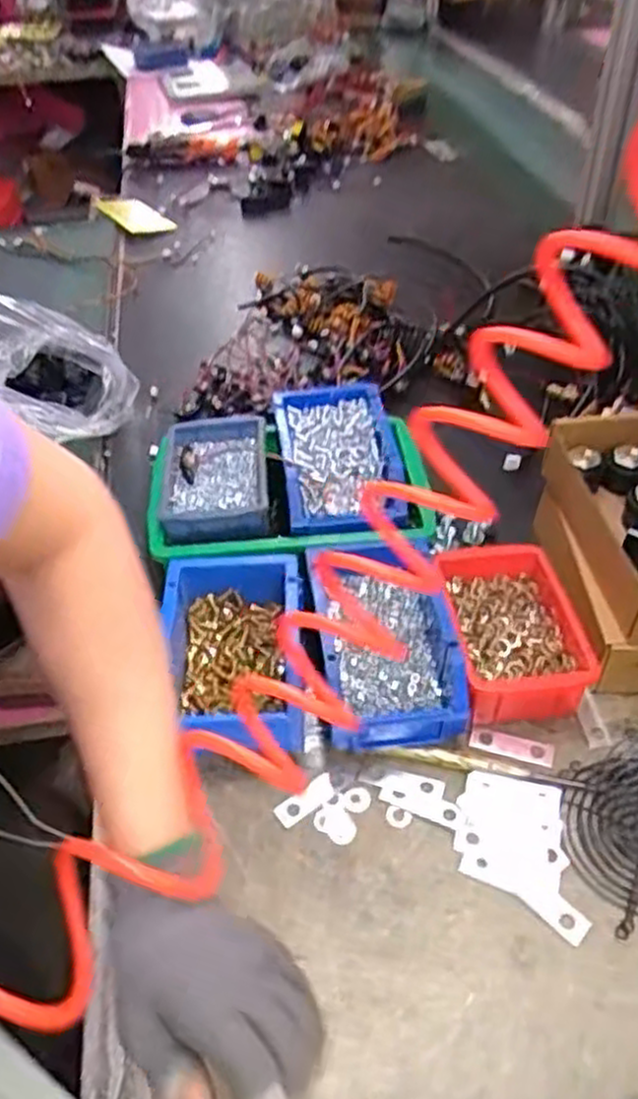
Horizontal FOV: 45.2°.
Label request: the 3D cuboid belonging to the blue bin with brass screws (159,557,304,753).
[{"bbox_3d":[-0.067,0.079,0.589,0.104,0.049,0.154,-4,43,-1],"label":"blue bin with brass screws"}]

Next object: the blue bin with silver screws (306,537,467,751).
[{"bbox_3d":[0.048,0.073,0.598,0.108,0.071,0.162,-5,43,-3],"label":"blue bin with silver screws"}]

